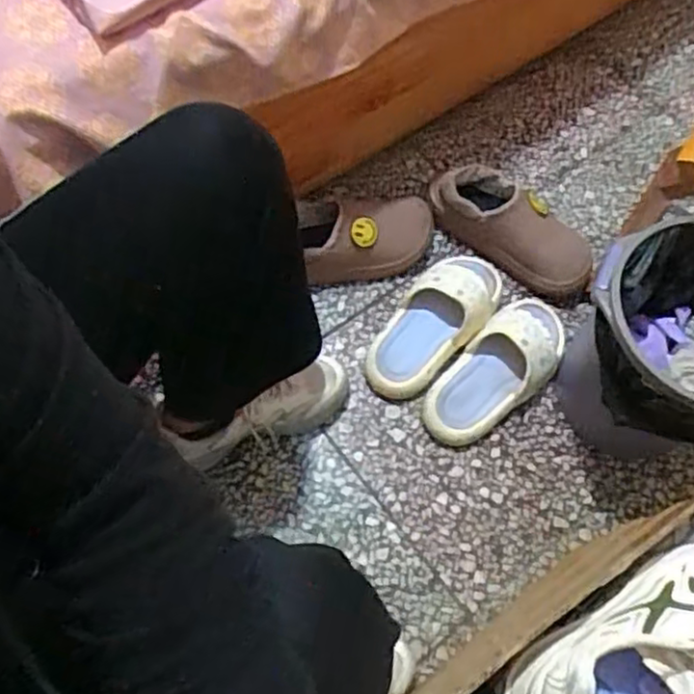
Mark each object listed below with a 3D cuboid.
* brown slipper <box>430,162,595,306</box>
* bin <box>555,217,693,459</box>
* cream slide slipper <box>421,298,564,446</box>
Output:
[{"bbox_3d":[0.234,-0.170,0.990,0.104,0.084,0.250,-41,74,-19],"label":"brown slipper"},{"bbox_3d":[0.379,0.010,0.821,0.249,0.249,0.216,-29,70,-15],"label":"bin"},{"bbox_3d":[0.204,0.021,0.905,0.109,0.067,0.246,41,70,15],"label":"cream slide slipper"}]

